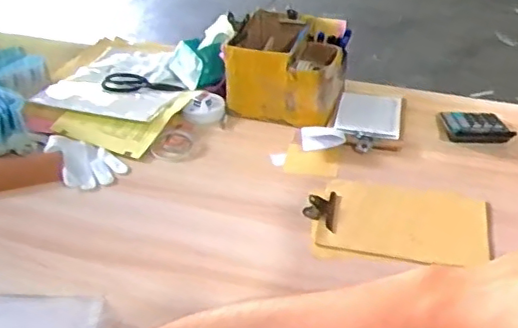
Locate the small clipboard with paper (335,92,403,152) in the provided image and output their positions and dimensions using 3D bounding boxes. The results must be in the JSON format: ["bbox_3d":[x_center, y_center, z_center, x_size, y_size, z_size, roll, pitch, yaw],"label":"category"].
[{"bbox_3d":[0.220,-0.099,1.198,0.123,0.020,0.221,7,35,12],"label":"small clipboard with paper"}]

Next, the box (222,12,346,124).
[{"bbox_3d":[0.067,-0.212,1.292,0.229,0.149,0.253,8,35,13],"label":"box"}]

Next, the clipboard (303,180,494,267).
[{"bbox_3d":[0.223,0.090,0.966,0.278,0.023,0.156,6,35,10],"label":"clipboard"}]

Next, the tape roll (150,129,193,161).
[{"bbox_3d":[-0.167,-0.040,1.149,0.083,0.016,0.082,0,34,0],"label":"tape roll"}]

